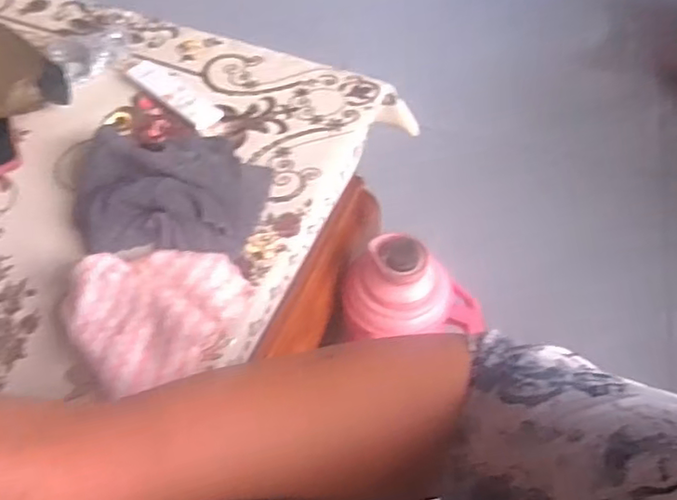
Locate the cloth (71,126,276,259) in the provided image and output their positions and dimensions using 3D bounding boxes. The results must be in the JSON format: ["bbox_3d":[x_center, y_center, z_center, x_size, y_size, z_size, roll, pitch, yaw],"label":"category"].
[{"bbox_3d":[-0.169,-0.069,0.621,0.189,0.044,0.146,1,53,1],"label":"cloth"}]

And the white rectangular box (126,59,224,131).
[{"bbox_3d":[-0.201,-0.187,0.729,0.146,0.019,0.047,34,60,23],"label":"white rectangular box"}]

